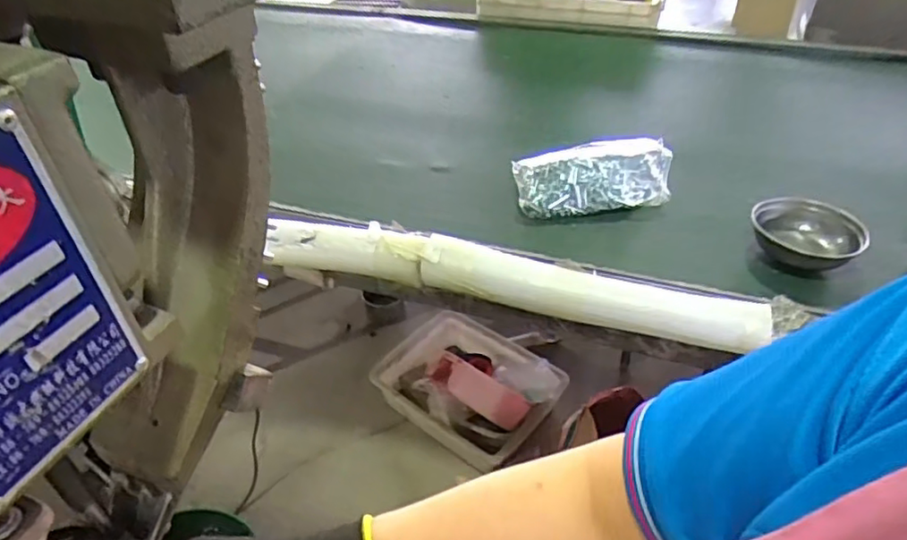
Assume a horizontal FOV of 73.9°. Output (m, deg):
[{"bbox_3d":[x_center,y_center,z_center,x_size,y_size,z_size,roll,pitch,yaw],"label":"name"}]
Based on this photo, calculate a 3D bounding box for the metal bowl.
[{"bbox_3d":[0.544,-0.049,0.934,0.156,0.067,0.165,-2,39,1],"label":"metal bowl"}]

